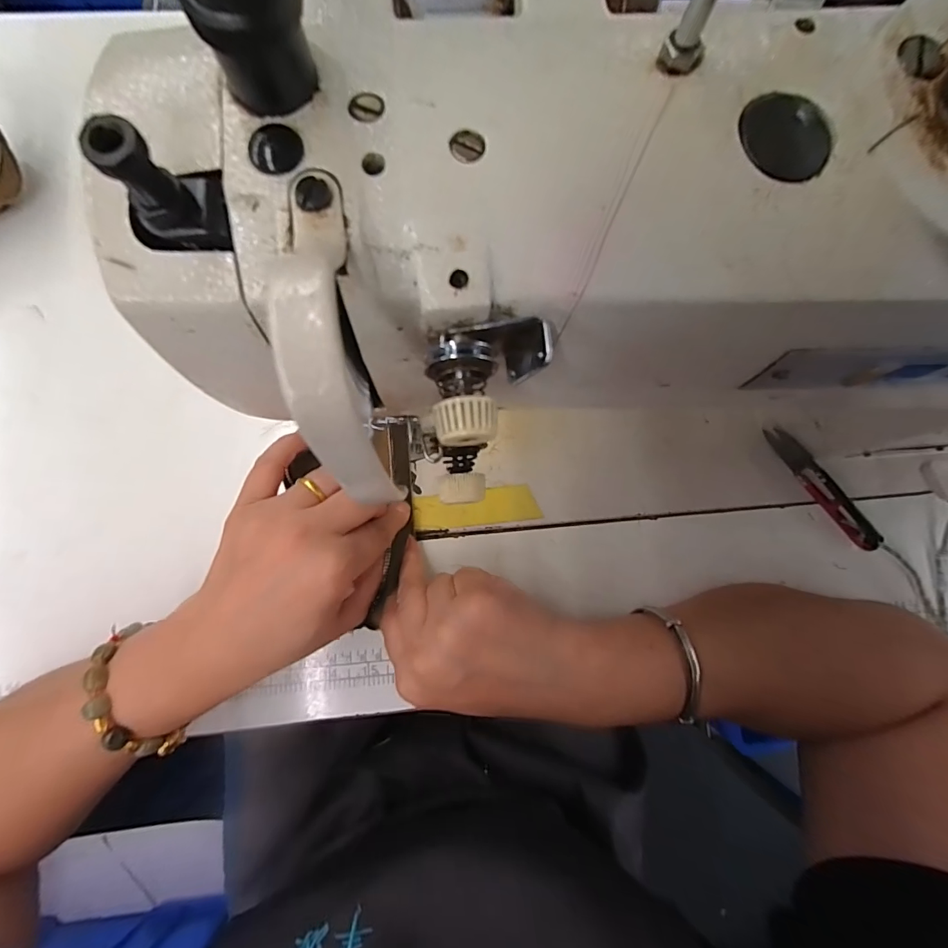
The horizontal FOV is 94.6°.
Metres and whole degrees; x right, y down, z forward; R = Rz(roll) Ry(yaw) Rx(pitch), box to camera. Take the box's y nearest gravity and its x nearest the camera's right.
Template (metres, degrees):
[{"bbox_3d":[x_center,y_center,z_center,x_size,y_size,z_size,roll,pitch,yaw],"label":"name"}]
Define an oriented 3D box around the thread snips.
[{"bbox_3d":[0.245,0.009,0.310,0.010,0.021,0.105,-40,87,-7],"label":"thread snips"}]

